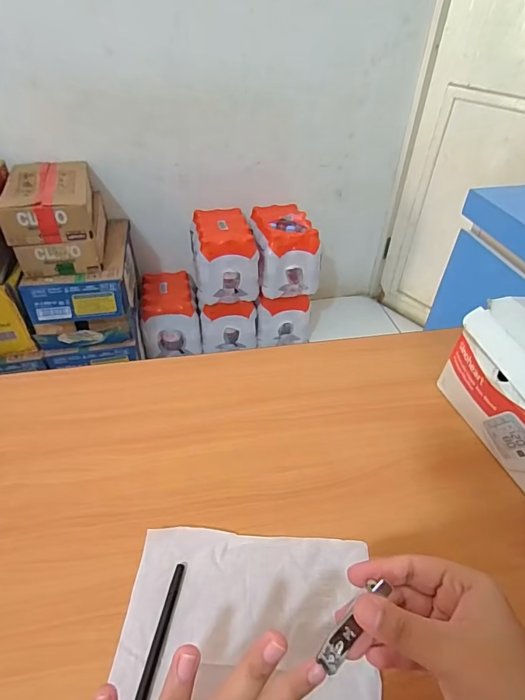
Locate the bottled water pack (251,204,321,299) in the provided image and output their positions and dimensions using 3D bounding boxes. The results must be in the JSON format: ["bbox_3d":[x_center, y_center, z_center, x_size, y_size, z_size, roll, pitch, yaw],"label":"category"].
[{"bbox_3d":[0.074,-0.378,1.508,0.205,0.242,0.256,-7,44,-9],"label":"bottled water pack"}]

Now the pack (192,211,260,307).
[{"bbox_3d":[-0.137,-0.339,1.471,0.213,0.225,0.255,-7,44,-9],"label":"pack"}]

